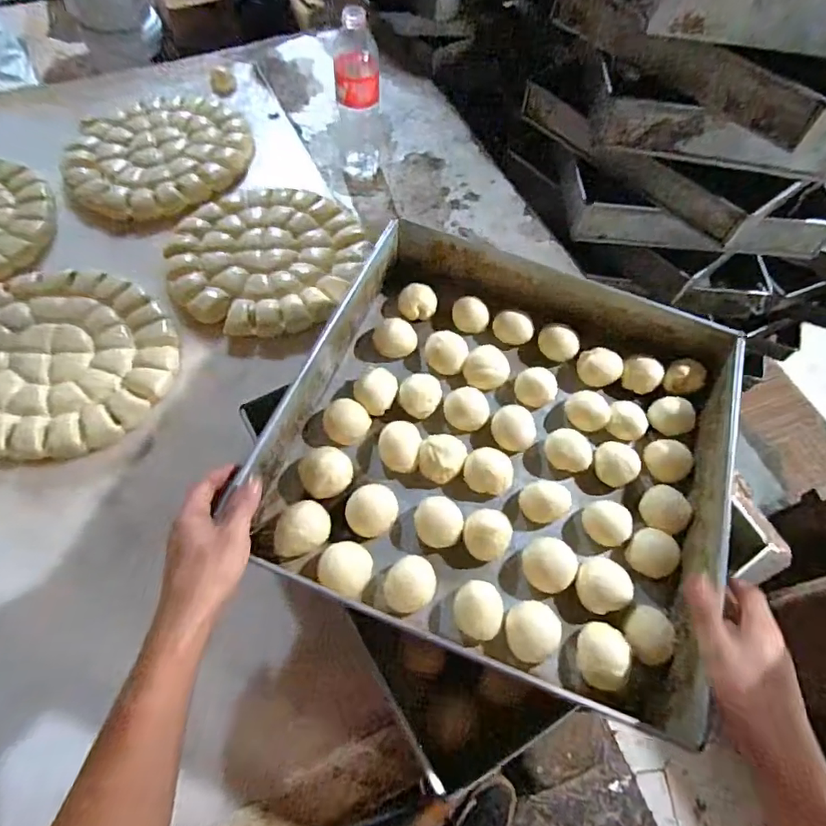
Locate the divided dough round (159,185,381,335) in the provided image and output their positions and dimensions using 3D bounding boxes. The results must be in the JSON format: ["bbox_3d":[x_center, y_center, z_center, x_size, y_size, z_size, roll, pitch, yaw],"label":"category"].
[{"bbox_3d":[-0.212,-0.224,0.729,0.262,0.024,0.258,2,61,-3],"label":"divided dough round"}]

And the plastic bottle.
[{"bbox_3d":[-0.082,-0.475,0.772,0.061,0.215,0.073,0,61,-4],"label":"plastic bottle"}]

